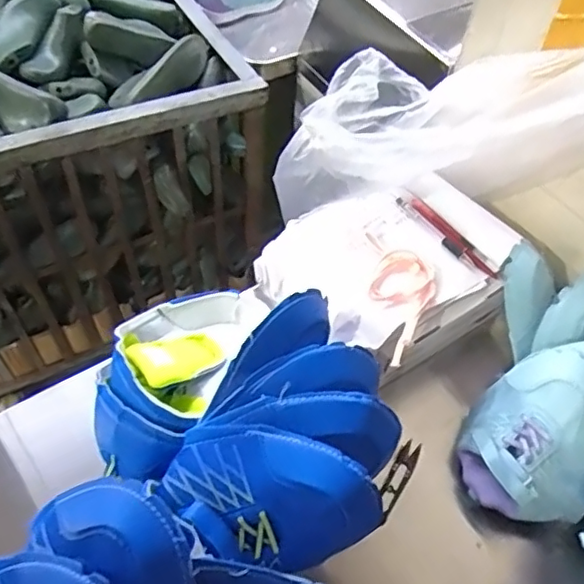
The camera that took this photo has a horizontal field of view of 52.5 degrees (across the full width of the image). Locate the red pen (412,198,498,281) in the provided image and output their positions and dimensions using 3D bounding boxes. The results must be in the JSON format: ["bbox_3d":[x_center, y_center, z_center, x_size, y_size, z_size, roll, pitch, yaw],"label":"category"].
[{"bbox_3d":[0.201,-0.067,0.728,0.019,0.017,0.141,-28,59,-23],"label":"red pen"}]

